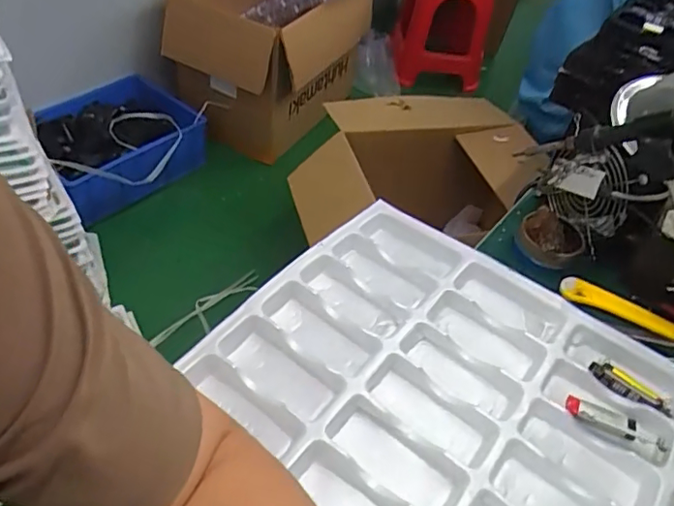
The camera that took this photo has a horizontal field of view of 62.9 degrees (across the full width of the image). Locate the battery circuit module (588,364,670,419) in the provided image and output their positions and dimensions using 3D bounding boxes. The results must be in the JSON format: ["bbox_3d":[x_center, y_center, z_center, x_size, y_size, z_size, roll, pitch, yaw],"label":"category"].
[{"bbox_3d":[0.248,0.113,0.467,0.066,0.009,0.019,33,49,21],"label":"battery circuit module"}]

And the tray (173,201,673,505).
[{"bbox_3d":[0.133,0.137,0.429,0.460,0.040,0.318,34,49,21],"label":"tray"}]

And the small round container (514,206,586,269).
[{"bbox_3d":[0.220,-0.015,0.570,0.065,0.037,0.065,6,45,-6],"label":"small round container"}]

